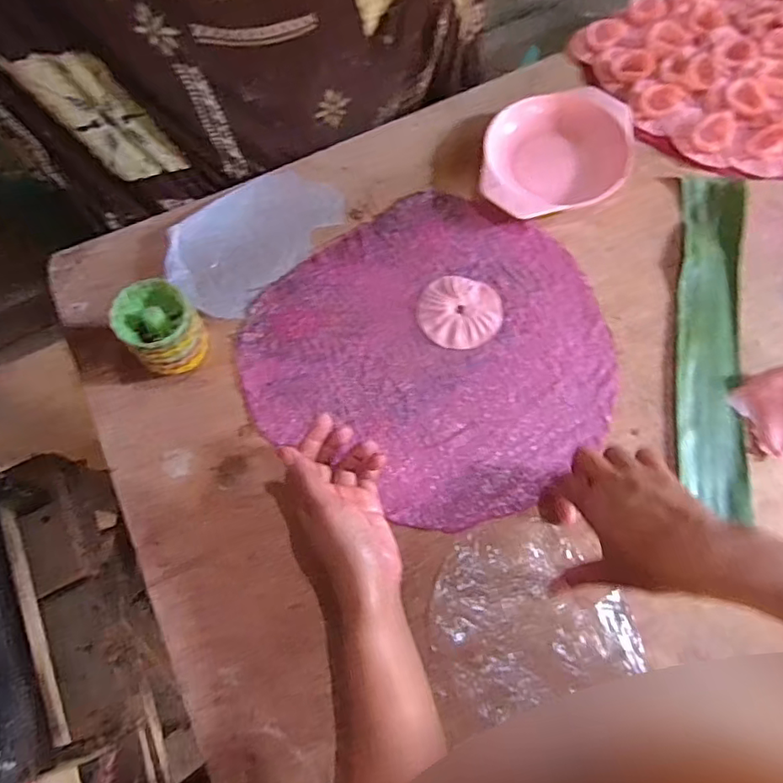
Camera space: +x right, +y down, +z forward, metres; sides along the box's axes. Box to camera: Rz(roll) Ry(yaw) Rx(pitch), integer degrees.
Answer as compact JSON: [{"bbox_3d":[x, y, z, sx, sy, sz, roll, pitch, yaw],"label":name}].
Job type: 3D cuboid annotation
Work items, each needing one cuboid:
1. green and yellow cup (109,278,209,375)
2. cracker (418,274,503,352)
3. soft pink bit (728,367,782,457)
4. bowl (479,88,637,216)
[{"bbox_3d":[-0.200,-0.053,0.512,0.061,0.075,0.069,-35,71,-10],"label":"green and yellow cup"},{"bbox_3d":[0.067,-0.077,0.557,0.078,0.009,0.075,-1,69,2],"label":"cracker"},{"bbox_3d":[0.351,0.011,0.506,0.073,0.028,0.068,-21,69,-5],"label":"soft pink bit"},{"bbox_3d":[0.176,-0.256,0.613,0.177,0.035,0.122,-21,69,-5],"label":"bowl"}]

